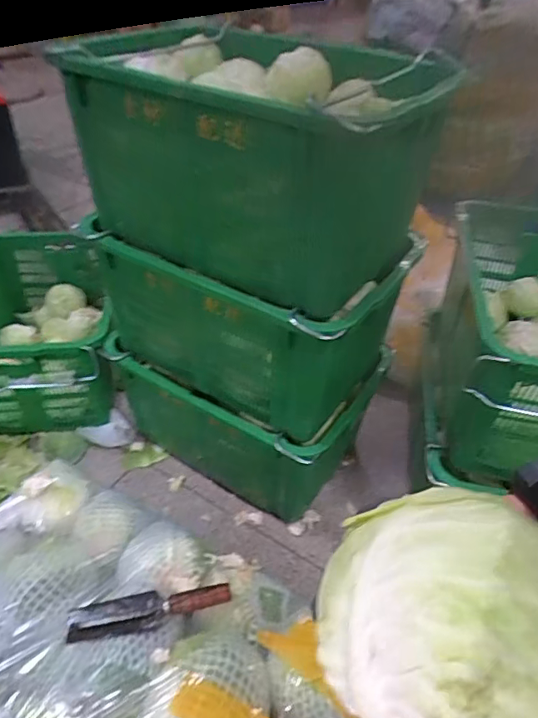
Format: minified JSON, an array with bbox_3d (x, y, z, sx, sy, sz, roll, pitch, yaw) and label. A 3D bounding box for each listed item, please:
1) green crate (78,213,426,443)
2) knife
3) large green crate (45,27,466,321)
[{"bbox_3d":[-0.053,-0.083,1.208,0.609,0.431,0.357,23,45,22],"label":"green crate"},{"bbox_3d":[-0.186,0.386,0.783,0.244,0.033,0.057,-4,41,-8],"label":"knife"},{"bbox_3d":[-0.022,-0.371,0.970,0.576,0.385,0.511,23,45,22],"label":"large green crate"}]

